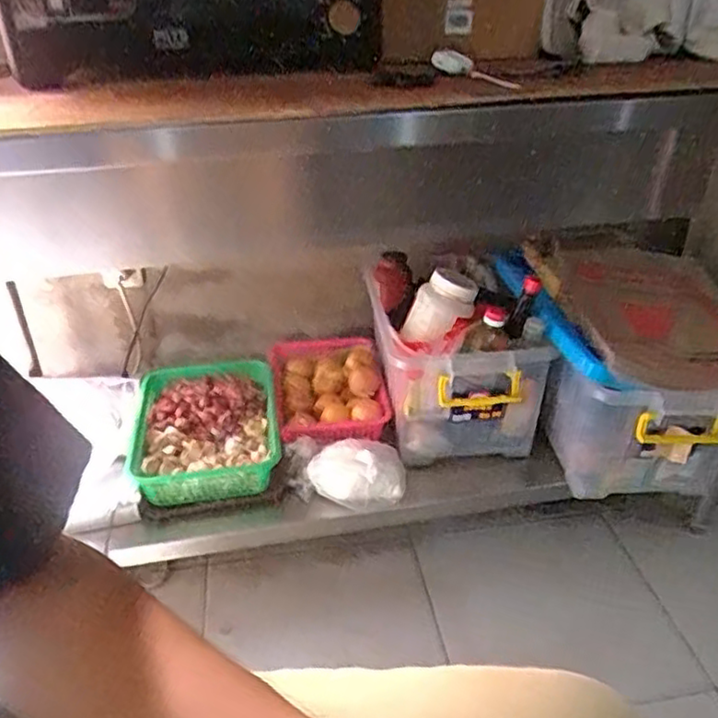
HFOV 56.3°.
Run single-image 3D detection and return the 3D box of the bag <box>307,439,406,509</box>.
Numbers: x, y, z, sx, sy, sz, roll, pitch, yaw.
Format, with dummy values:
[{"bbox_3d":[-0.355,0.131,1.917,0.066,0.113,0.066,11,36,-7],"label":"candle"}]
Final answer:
[{"bbox_3d":[-0.002,0.198,1.139,0.158,0.090,0.091,-10,31,-14],"label":"bag"}]

